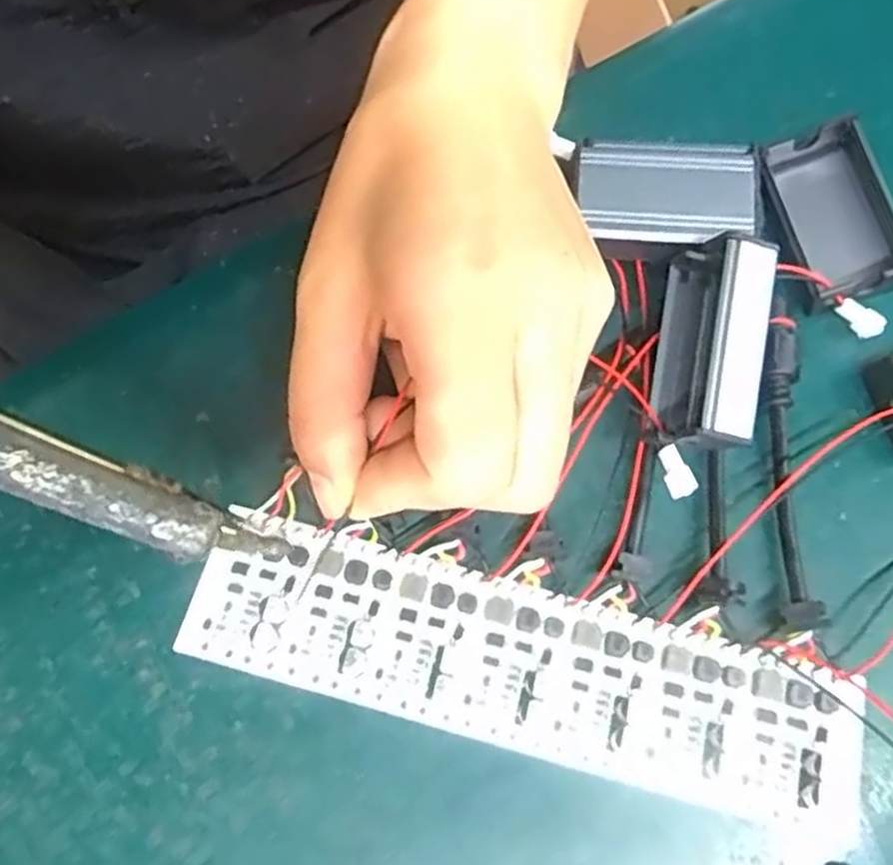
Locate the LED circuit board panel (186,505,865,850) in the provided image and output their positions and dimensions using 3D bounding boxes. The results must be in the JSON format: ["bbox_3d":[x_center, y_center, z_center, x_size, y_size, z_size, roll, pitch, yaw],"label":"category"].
[{"bbox_3d":[0.018,0.063,0.208,0.172,0.010,0.044,17,75,5],"label":"LED circuit board panel"}]

